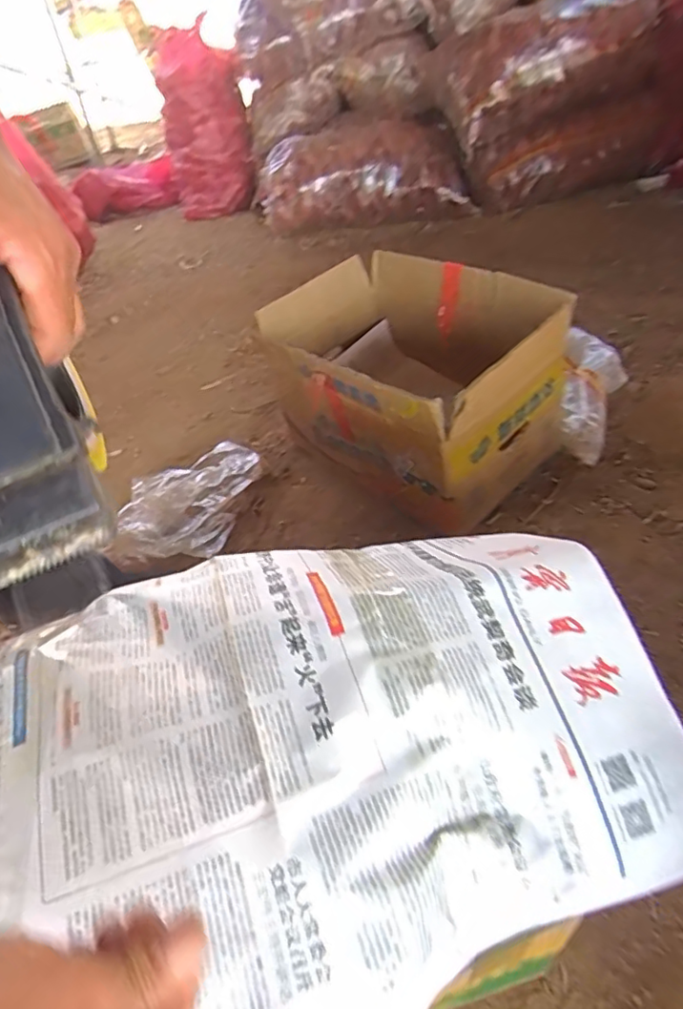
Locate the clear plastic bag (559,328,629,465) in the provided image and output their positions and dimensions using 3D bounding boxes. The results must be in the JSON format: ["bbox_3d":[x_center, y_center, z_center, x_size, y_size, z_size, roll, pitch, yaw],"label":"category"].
[{"bbox_3d":[0.438,-0.197,1.036,0.113,0.095,0.264,9,72,17],"label":"clear plastic bag"}]

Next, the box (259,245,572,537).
[{"bbox_3d":[0.093,-0.210,1.021,0.330,0.293,0.504,-33,46,-25],"label":"box"}]

